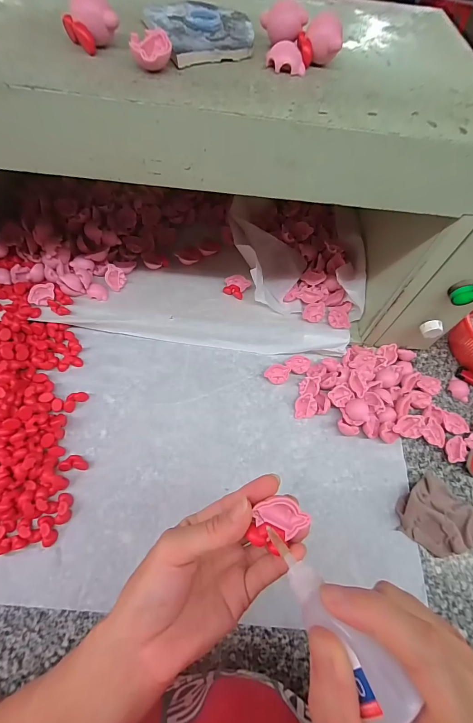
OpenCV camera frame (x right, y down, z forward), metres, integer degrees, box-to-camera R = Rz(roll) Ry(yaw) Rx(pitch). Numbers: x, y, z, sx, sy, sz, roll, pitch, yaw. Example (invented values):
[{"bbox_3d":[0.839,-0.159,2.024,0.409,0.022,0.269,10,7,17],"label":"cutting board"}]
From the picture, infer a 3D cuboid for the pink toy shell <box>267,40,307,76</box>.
[{"bbox_3d":[0.039,-0.238,0.250,0.031,0.014,0.016,6,63,-3],"label":"pink toy shell"}]

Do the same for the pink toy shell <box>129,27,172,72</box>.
[{"bbox_3d":[-0.061,-0.221,0.227,0.027,0.014,0.039,-4,64,-8],"label":"pink toy shell"}]

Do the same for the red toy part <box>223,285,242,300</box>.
[{"bbox_3d":[-0.004,-0.108,0.487,0.031,0.011,0.016,21,63,5],"label":"red toy part"}]

